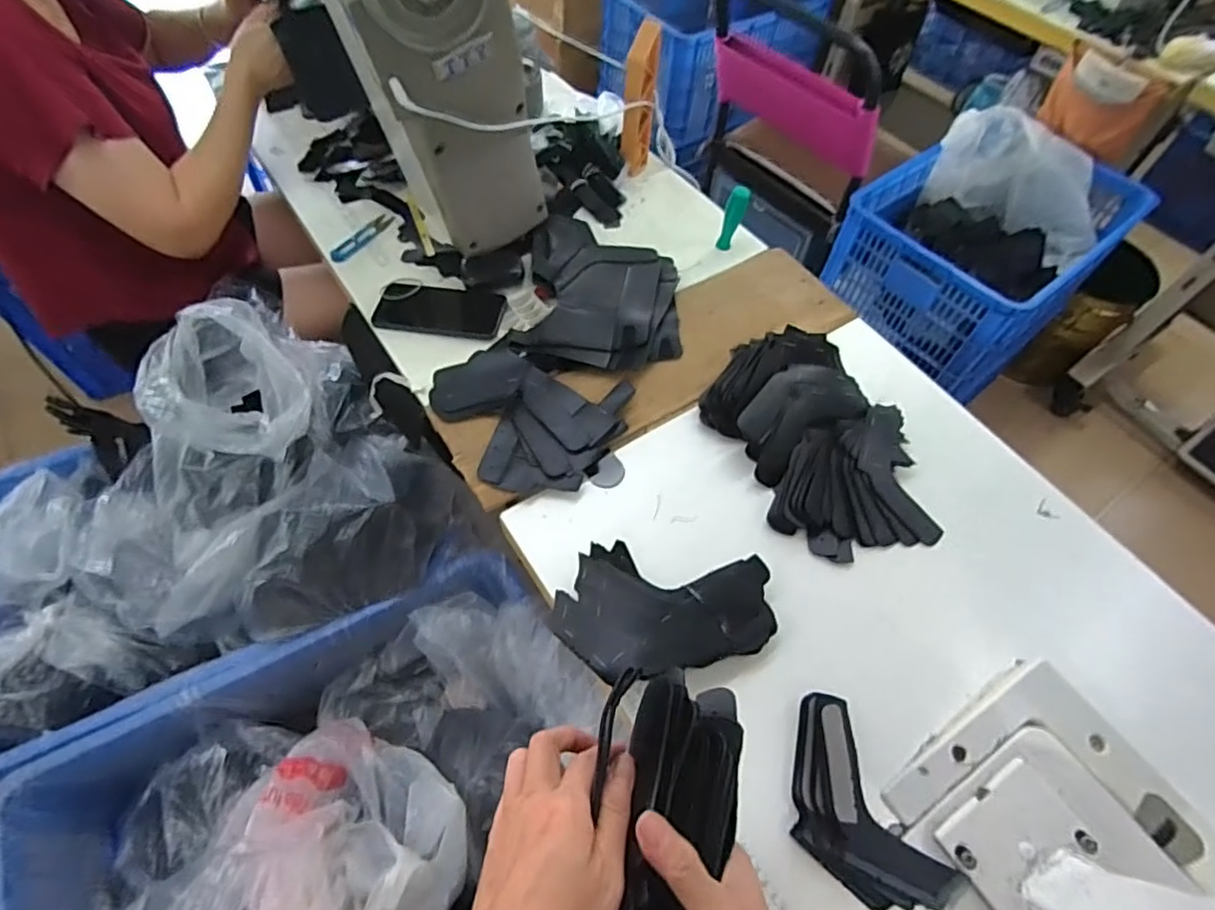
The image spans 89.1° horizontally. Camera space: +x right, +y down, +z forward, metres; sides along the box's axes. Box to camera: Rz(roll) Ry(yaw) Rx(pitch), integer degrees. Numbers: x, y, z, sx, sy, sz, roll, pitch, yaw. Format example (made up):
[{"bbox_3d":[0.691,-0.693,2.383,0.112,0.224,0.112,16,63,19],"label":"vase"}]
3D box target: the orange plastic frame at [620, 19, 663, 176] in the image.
[{"bbox_3d":[0.048,-0.521,0.915,0.045,0.196,0.052,4,58,0],"label":"orange plastic frame"}]

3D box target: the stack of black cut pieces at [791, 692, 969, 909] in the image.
[{"bbox_3d":[0.199,0.289,0.504,0.091,0.027,0.165,-23,62,-16],"label":"stack of black cut pieces"}]

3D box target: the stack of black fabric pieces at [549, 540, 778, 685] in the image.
[{"bbox_3d":[0.053,0.134,0.575,0.200,0.030,0.130,-10,59,-9],"label":"stack of black fabric pieces"}]

